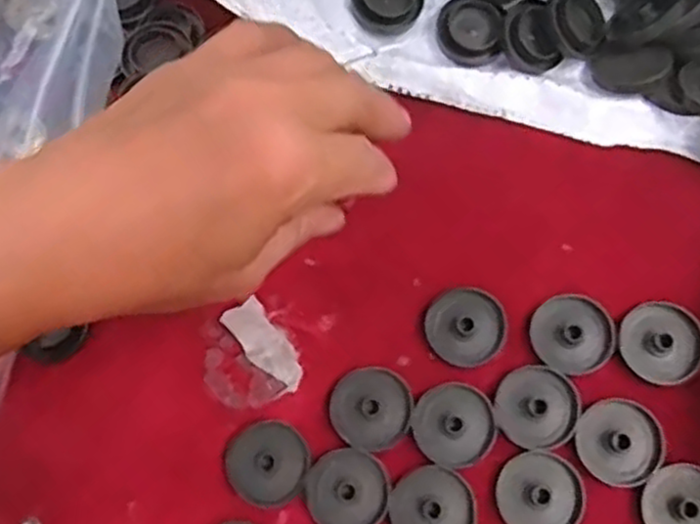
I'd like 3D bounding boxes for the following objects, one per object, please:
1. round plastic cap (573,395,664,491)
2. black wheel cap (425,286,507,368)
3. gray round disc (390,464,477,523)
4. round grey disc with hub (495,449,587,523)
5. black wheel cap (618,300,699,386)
[{"bbox_3d":[0.106,0.070,0.293,0.032,0.005,0.032,-1,73,4],"label":"round plastic cap"},{"bbox_3d":[0.049,0.027,0.313,0.032,0.011,0.032,-1,73,4],"label":"black wheel cap"},{"bbox_3d":[0.032,0.096,0.290,0.032,0.006,0.031,-1,73,4],"label":"gray round disc"},{"bbox_3d":[0.074,0.091,0.290,0.032,0.004,0.032,-1,73,4],"label":"round grey disc with hub"},{"bbox_3d":[0.126,0.032,0.303,0.032,0.007,0.033,-1,73,4],"label":"black wheel cap"}]

